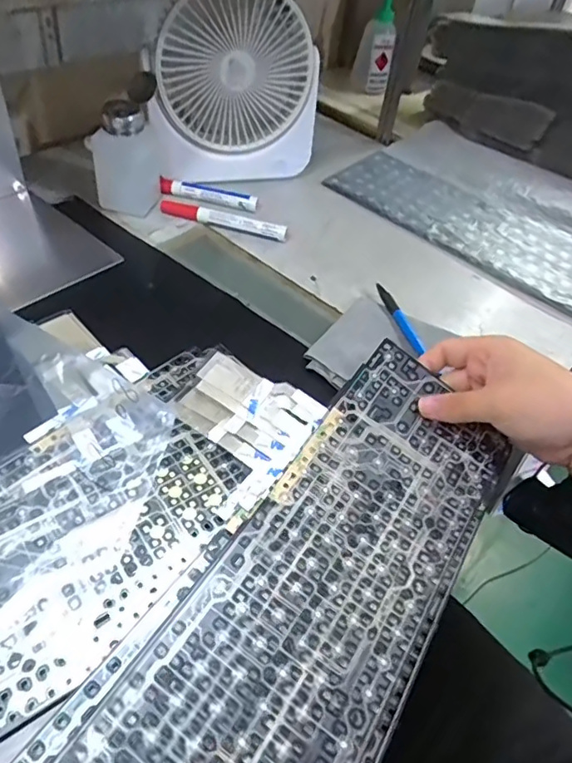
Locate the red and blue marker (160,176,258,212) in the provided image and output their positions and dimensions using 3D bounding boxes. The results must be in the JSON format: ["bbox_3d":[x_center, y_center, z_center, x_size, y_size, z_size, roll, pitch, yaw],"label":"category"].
[{"bbox_3d":[-0.087,-0.210,0.606,0.111,0.018,0.013,11,47,3],"label":"red and blue marker"}]

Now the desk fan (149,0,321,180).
[{"bbox_3d":[-0.056,-0.321,0.590,0.184,0.189,0.072,-7,48,-14],"label":"desk fan"}]

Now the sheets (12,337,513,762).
[{"bbox_3d":[0.014,0.127,0.310,0.142,0.026,0.365,32,53,16],"label":"sheets"}]

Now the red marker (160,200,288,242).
[{"bbox_3d":[-0.068,-0.173,0.578,0.139,0.019,0.017,14,47,6],"label":"red marker"}]

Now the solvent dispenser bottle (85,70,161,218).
[{"bbox_3d":[-0.164,-0.240,0.556,0.050,0.118,0.063,12,47,4],"label":"solvent dispenser bottle"}]

